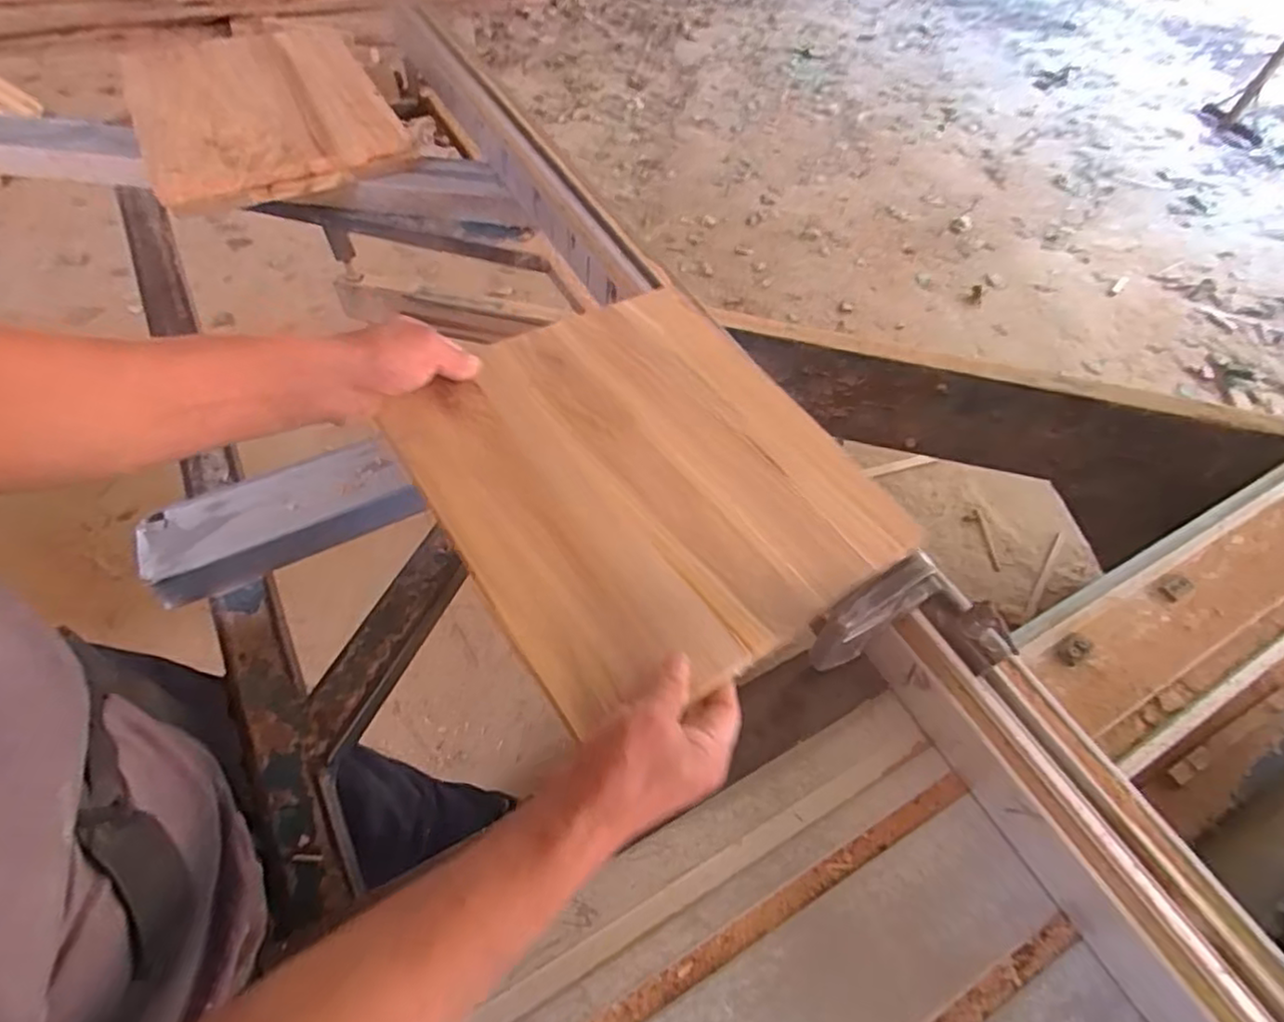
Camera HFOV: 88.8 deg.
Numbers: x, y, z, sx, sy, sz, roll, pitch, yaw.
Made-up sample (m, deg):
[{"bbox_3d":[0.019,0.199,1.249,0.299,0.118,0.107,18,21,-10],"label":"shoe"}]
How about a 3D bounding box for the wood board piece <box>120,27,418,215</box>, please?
[{"bbox_3d":[-0.542,-0.592,0.950,0.294,0.038,0.459,-24,60,-18],"label":"wood board piece"}]

